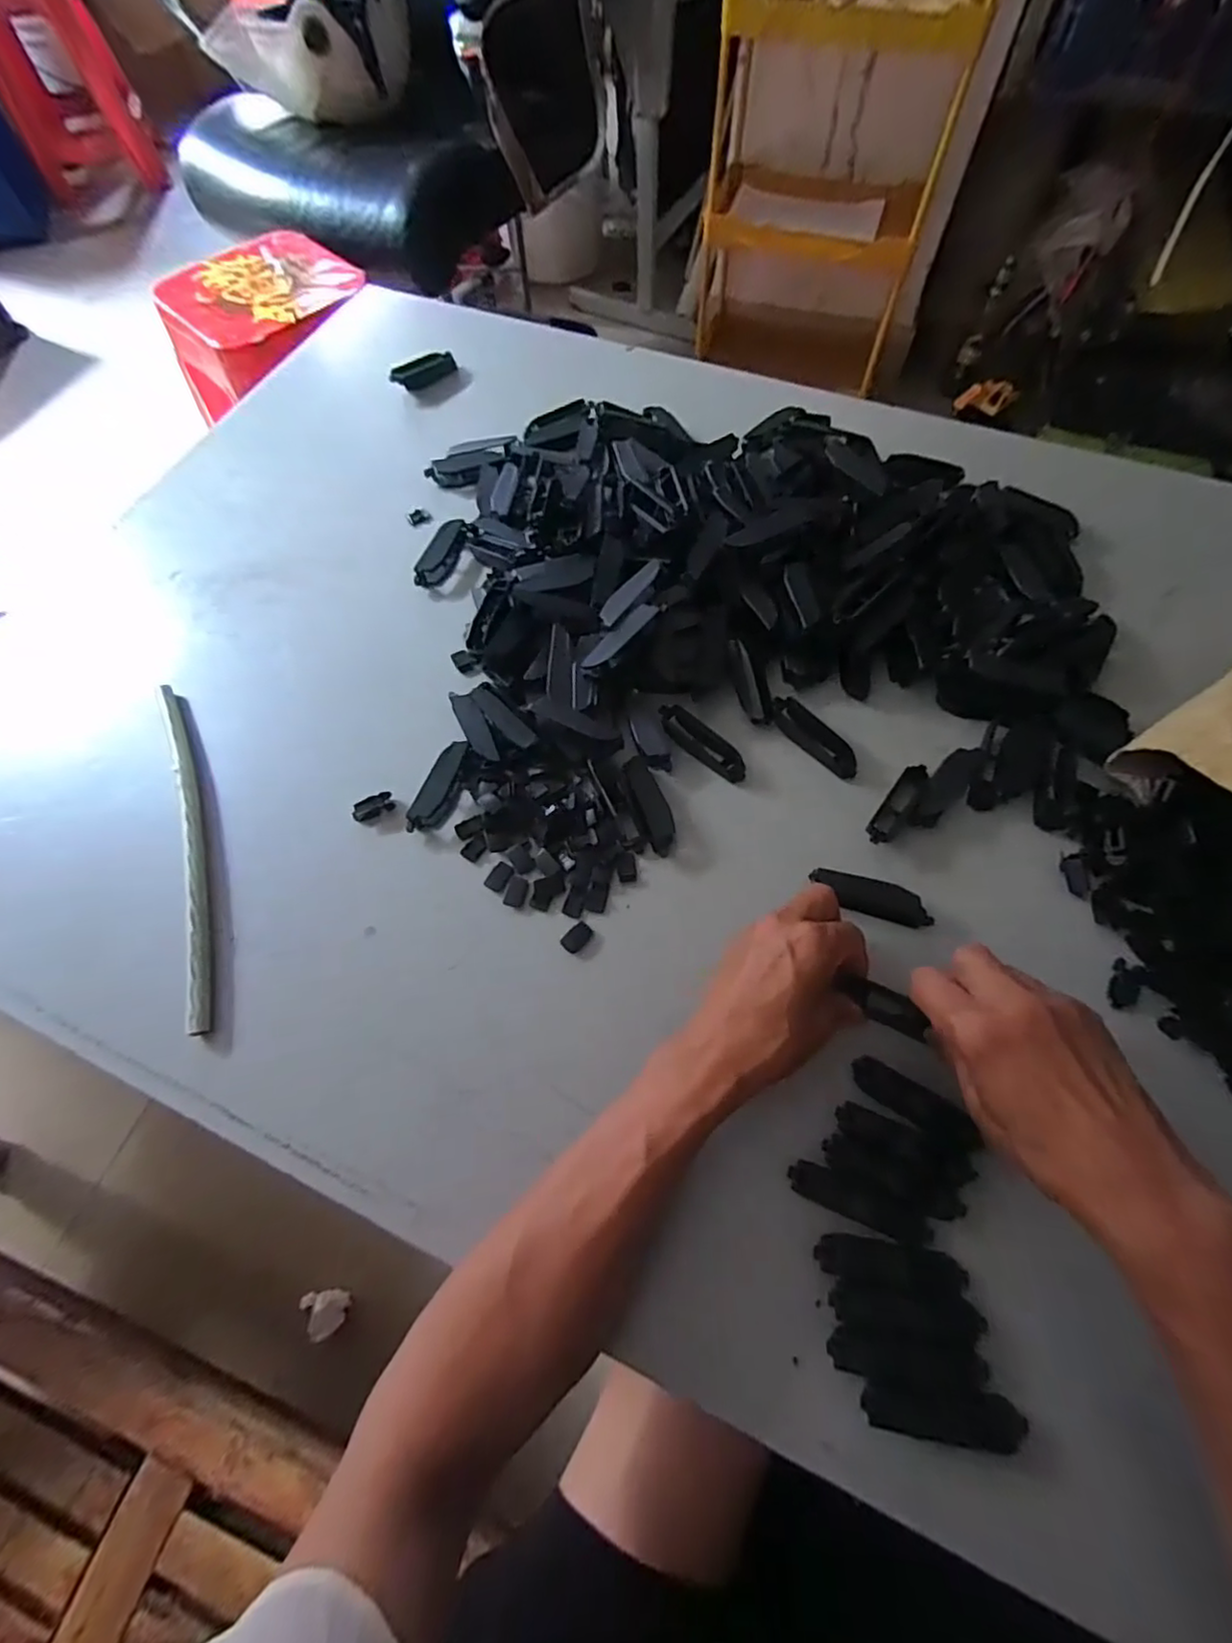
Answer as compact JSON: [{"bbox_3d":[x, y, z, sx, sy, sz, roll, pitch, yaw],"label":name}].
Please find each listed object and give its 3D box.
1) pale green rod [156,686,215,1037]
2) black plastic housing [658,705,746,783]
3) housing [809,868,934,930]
[{"bbox_3d":[-0.291,0.013,0.421,0.019,0.013,0.258,-18,66,-7],"label":"pale green rod"},{"bbox_3d":[0.062,-0.057,0.444,0.074,0.016,0.022,38,71,17],"label":"black plastic housing"},{"bbox_3d":[0.162,0.047,0.393,0.075,0.011,0.020,17,67,9],"label":"housing"}]

